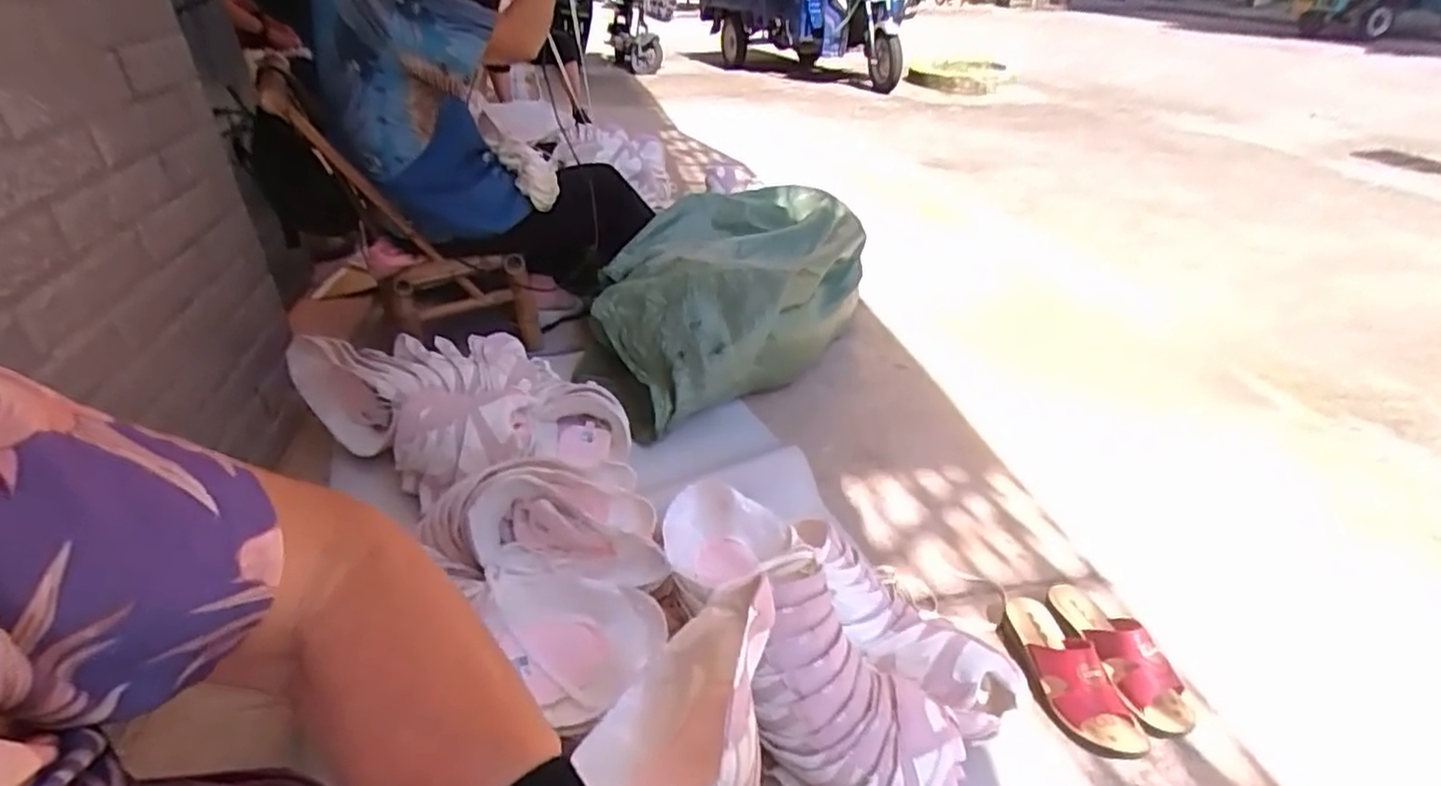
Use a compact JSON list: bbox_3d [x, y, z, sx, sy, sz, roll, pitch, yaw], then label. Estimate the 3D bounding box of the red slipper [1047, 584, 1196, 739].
[{"bbox_3d":[0.525,0.337,0.939,0.085,0.073,0.226,-8,34,-14],"label":"red slipper"}]

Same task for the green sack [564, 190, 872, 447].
[{"bbox_3d":[0.016,-0.198,1.525,0.454,0.307,0.741,19,36,26],"label":"green sack"}]

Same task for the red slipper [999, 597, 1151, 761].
[{"bbox_3d":[0.442,0.349,0.906,0.091,0.078,0.226,-5,33,-10],"label":"red slipper"}]

